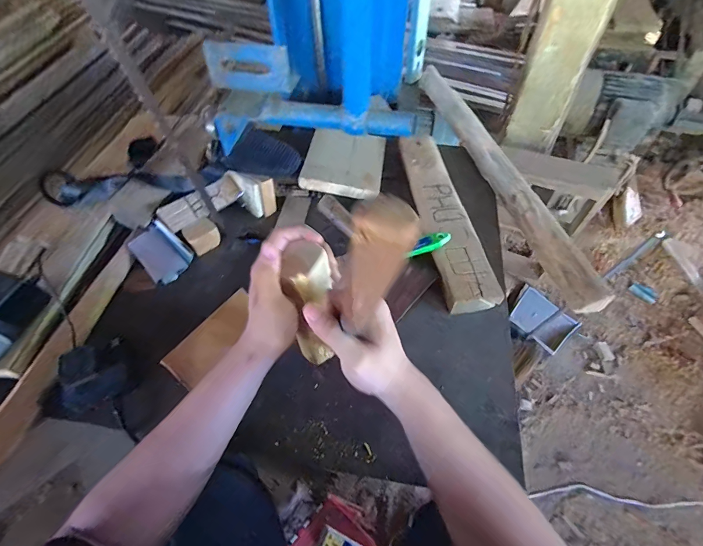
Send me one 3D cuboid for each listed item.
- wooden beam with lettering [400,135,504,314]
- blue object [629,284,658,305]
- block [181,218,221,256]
[{"bbox_3d":[0.148,-0.109,0.615,0.078,0.027,0.378,-7,54,-4],"label":"wooden beam with lettering"},{"bbox_3d":[1.185,0.079,1.458,0.039,0.047,0.098,-32,59,-21],"label":"blue object"},{"bbox_3d":[-0.244,-0.061,0.593,0.049,0.033,0.040,-34,60,-22],"label":"block"}]

